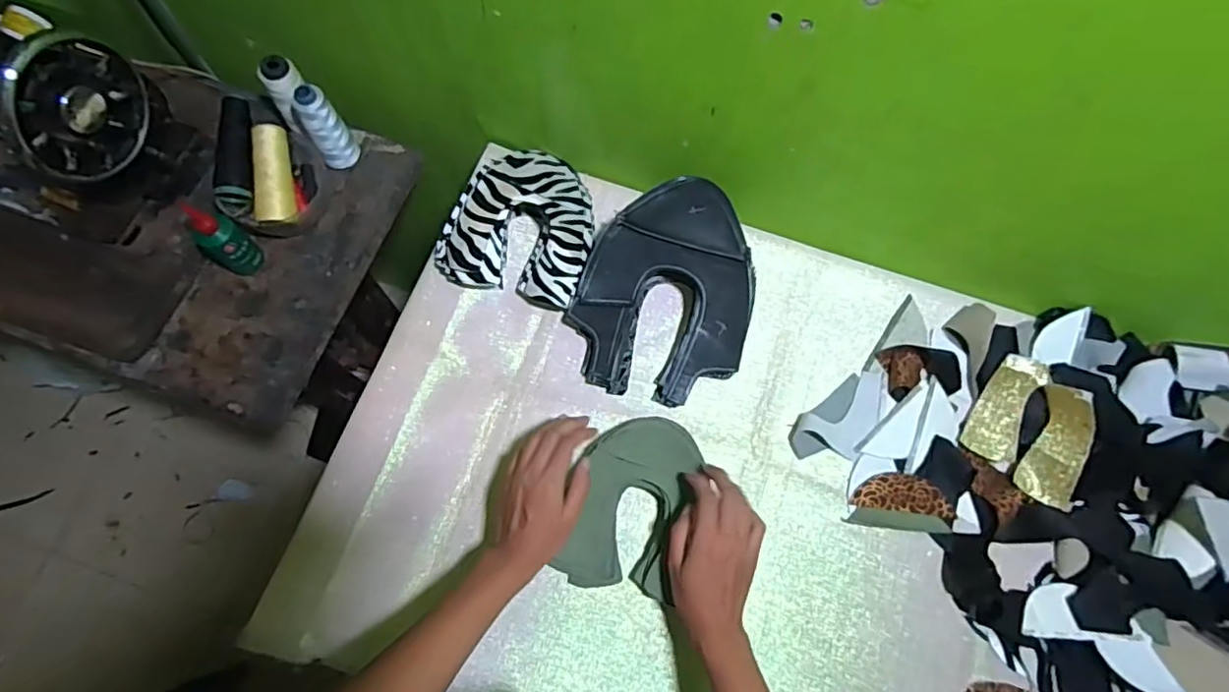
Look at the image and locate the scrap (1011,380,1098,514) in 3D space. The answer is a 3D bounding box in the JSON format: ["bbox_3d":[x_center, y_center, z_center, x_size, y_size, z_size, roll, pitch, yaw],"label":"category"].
[{"bbox_3d":[0.462,0.103,0.633,0.011,0.051,0.121,23,87,-40],"label":"scrap"}]

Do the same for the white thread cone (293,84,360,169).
[{"bbox_3d":[-0.341,-0.258,0.720,0.042,0.112,0.036,-30,75,-12],"label":"white thread cone"}]

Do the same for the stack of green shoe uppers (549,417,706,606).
[{"bbox_3d":[0.019,0.161,0.617,0.104,0.056,0.170,16,71,4],"label":"stack of green shoe uppers"}]

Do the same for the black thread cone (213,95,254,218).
[{"bbox_3d":[-0.425,-0.212,0.681,0.043,0.040,0.138,1,89,-2],"label":"black thread cone"}]

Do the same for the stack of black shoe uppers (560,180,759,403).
[{"bbox_3d":[0.061,-0.063,0.669,0.195,0.100,0.229,14,71,3],"label":"stack of black shoe uppers"}]

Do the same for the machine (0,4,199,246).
[{"bbox_3d":[-0.707,-0.274,0.642,0.427,0.211,0.167,19,71,4],"label":"machine"}]

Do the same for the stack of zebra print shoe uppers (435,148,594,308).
[{"bbox_3d":[-0.104,-0.142,0.705,0.167,0.079,0.179,15,71,3],"label":"stack of zebra print shoe uppers"}]

